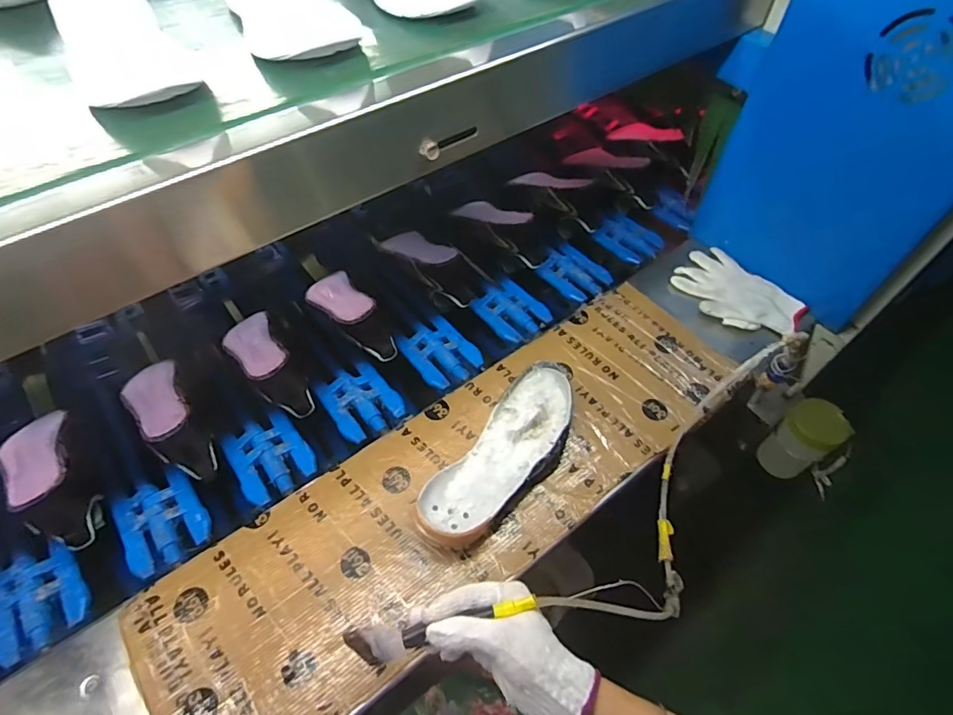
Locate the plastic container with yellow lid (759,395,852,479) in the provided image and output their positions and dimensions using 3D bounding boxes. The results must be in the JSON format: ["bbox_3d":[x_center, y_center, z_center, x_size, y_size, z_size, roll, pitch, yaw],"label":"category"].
[{"bbox_3d":[0.478,0.124,0.755,0.059,0.132,0.071,-33,60,-22],"label":"plastic container with yellow lid"}]

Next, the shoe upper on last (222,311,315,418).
[{"bbox_3d":[-0.294,0.000,0.698,0.072,0.068,0.184,-28,57,-19],"label":"shoe upper on last"}]

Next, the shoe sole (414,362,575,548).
[{"bbox_3d":[0.032,0.118,0.607,0.093,0.060,0.247,31,59,21],"label":"shoe sole"}]

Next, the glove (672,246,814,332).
[{"bbox_3d":[0.403,-0.104,0.790,0.127,0.024,0.188,-36,61,-24],"label":"glove"}]

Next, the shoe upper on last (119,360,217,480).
[{"bbox_3d":[-0.396,0.079,0.658,0.068,0.096,0.184,-31,60,-21],"label":"shoe upper on last"}]

